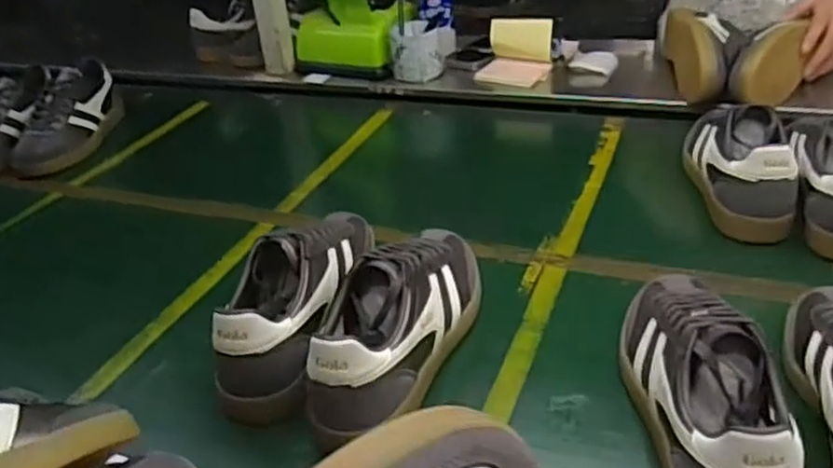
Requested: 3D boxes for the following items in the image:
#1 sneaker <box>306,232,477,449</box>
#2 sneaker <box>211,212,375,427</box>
[{"bbox_3d":[-0.008,0.061,0.636,0.085,0.088,0.271,16,35,20],"label":"sneaker"},{"bbox_3d":[-0.107,0.042,0.674,0.084,0.092,0.275,8,33,9],"label":"sneaker"}]

